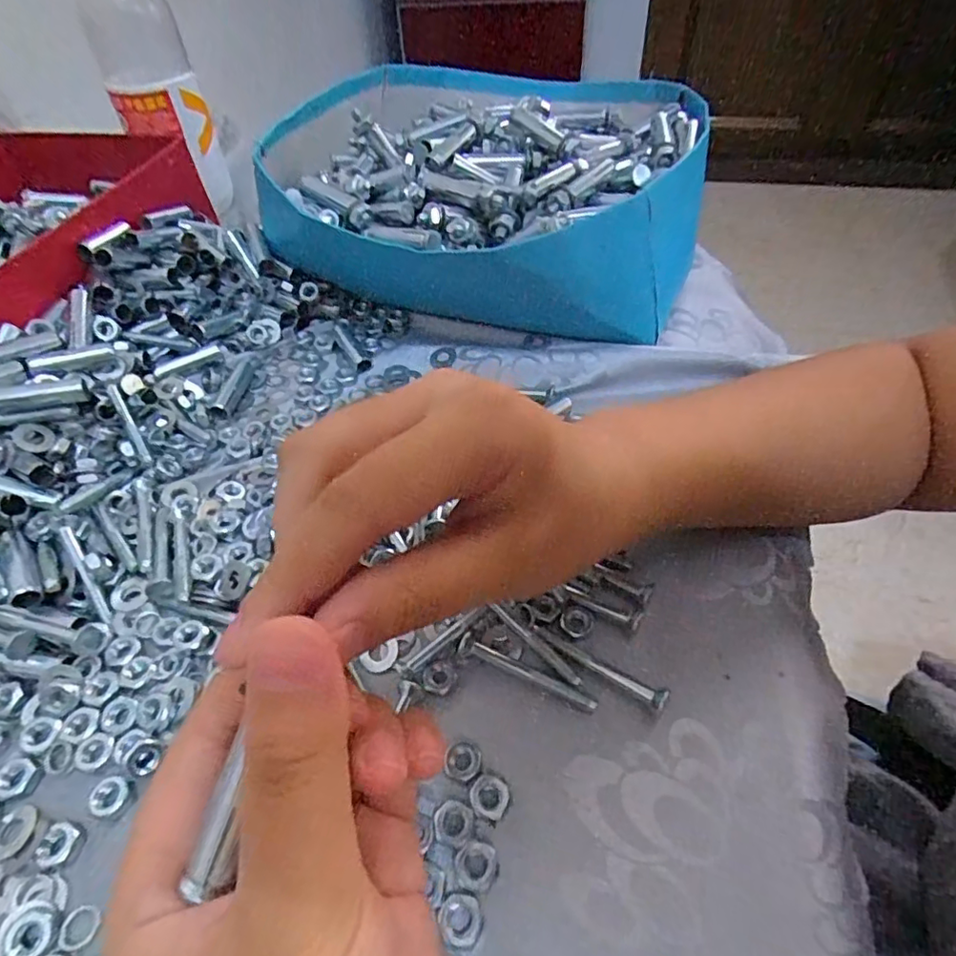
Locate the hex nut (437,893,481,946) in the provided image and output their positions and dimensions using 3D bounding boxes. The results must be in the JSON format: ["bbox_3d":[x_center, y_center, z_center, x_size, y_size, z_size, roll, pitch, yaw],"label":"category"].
[{"bbox_3d":[-0.006,0.134,0.173,0.013,0.004,0.013,10,51,12],"label":"hex nut"}]

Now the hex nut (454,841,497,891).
[{"bbox_3d":[-0.001,0.123,0.181,0.013,0.004,0.013,11,51,12],"label":"hex nut"}]

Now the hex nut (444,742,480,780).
[{"bbox_3d":[-0.005,0.101,0.203,0.012,0.004,0.012,23,54,20],"label":"hex nut"}]

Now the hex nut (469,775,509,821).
[{"bbox_3d":[0.004,0.109,0.194,0.013,0.004,0.012,21,54,19],"label":"hex nut"}]

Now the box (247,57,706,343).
[{"bbox_3d":[0.003,-0.210,0.406,0.286,0.092,0.271,5,50,7],"label":"box"}]

